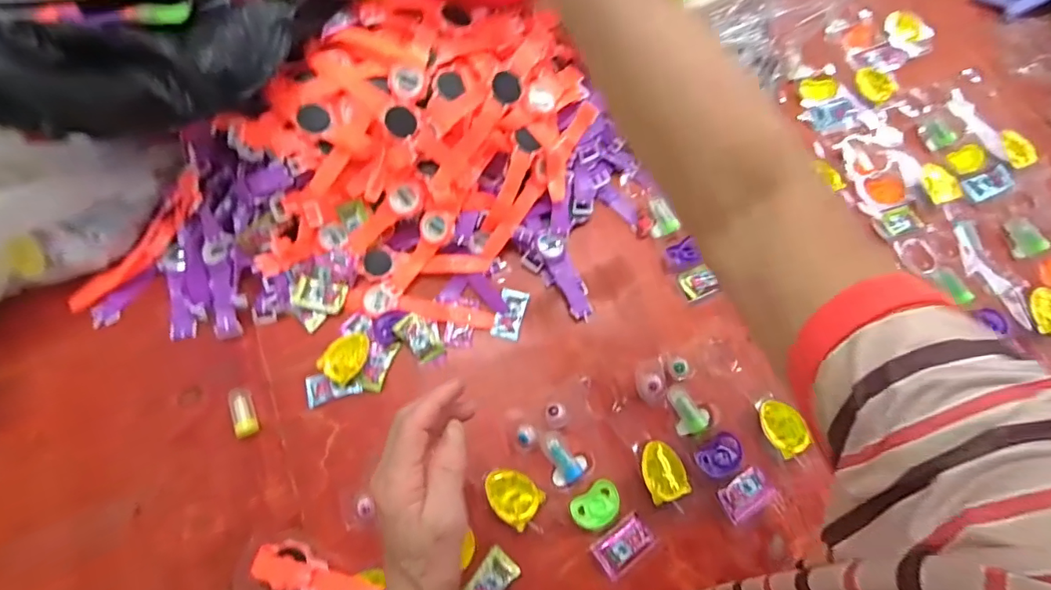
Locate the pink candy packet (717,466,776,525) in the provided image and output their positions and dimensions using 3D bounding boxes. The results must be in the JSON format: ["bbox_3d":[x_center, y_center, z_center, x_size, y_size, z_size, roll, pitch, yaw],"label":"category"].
[{"bbox_3d":[0.209,0.189,0.443,0.053,0.010,0.032,-26,72,-10],"label":"pink candy packet"}]

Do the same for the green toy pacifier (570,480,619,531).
[{"bbox_3d":[0.067,0.195,0.430,0.046,0.013,0.034,-31,73,-12],"label":"green toy pacifier"}]

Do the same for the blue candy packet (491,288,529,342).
[{"bbox_3d":[-0.016,0.020,0.504,0.028,0.004,0.055,14,70,4],"label":"blue candy packet"}]

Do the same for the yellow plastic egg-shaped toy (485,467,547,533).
[{"bbox_3d":[-0.012,0.184,0.428,0.052,0.012,0.040,37,73,12],"label":"yellow plastic egg-shaped toy"}]

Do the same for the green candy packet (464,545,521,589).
[{"bbox_3d":[-0.031,0.252,0.404,0.032,0.005,0.055,25,67,29],"label":"green candy packet"}]

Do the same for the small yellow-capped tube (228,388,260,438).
[{"bbox_3d":[-0.277,0.114,0.458,0.018,0.021,0.049,-26,72,-10],"label":"small yellow-capped tube"}]

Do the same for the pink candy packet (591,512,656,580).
[{"bbox_3d":[0.089,0.228,0.425,0.053,0.013,0.032,-33,73,-13],"label":"pink candy packet"}]

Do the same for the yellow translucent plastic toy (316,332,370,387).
[{"bbox_3d":[-0.181,0.063,0.475,0.040,0.019,0.052,41,74,13],"label":"yellow translucent plastic toy"}]

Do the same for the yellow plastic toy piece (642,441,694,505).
[{"bbox_3d":[0.130,0.168,0.446,0.039,0.018,0.053,-17,71,-7],"label":"yellow plastic toy piece"}]

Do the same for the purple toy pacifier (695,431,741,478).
[{"bbox_3d":[0.188,0.156,0.450,0.047,0.010,0.031,-34,74,-13],"label":"purple toy pacifier"}]

